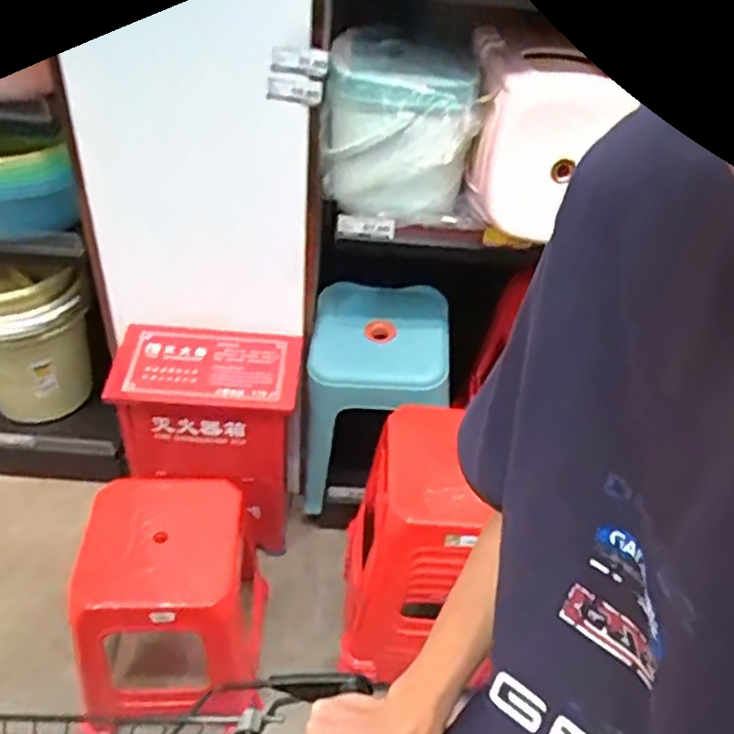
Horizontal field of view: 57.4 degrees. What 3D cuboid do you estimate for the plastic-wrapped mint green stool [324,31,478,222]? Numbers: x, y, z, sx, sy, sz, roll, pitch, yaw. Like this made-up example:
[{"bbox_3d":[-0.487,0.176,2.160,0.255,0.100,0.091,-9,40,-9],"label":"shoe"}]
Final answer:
[{"bbox_3d":[0.061,-0.434,1.207,0.258,0.254,0.256,9,40,3],"label":"plastic-wrapped mint green stool"}]

